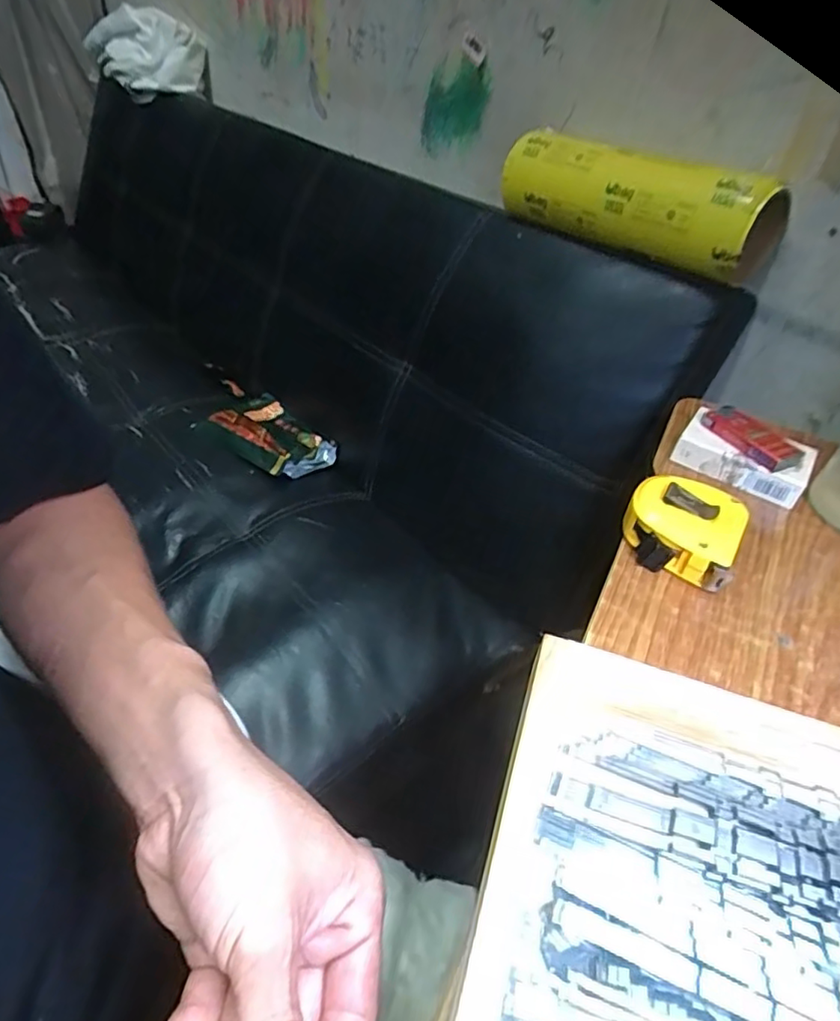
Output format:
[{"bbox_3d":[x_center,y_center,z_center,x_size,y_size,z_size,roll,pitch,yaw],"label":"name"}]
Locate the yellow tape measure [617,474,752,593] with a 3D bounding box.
[{"bbox_3d":[0.163,0.009,0.371,0.065,0.030,0.061,22,44,18],"label":"yellow tape measure"}]

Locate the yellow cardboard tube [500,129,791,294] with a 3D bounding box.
[{"bbox_3d":[0.234,-0.360,0.683,0.107,0.098,0.345,-24,49,-29],"label":"yellow cardboard tube"}]

